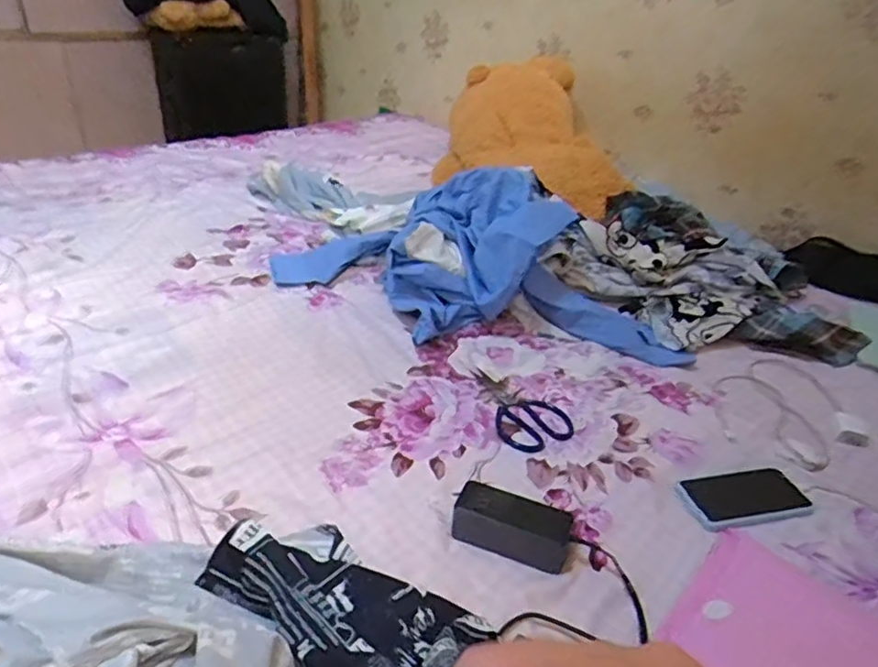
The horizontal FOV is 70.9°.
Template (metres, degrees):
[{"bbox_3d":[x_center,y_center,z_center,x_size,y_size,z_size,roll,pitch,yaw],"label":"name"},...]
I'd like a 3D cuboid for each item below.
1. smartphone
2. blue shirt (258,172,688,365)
[{"bbox_3d":[0.396,0.212,0.797,0.175,0.010,0.084,-4,34,-16],"label":"smartphone"},{"bbox_3d":[0.067,-0.147,1.094,0.727,0.207,0.329,5,33,-2],"label":"blue shirt"}]

